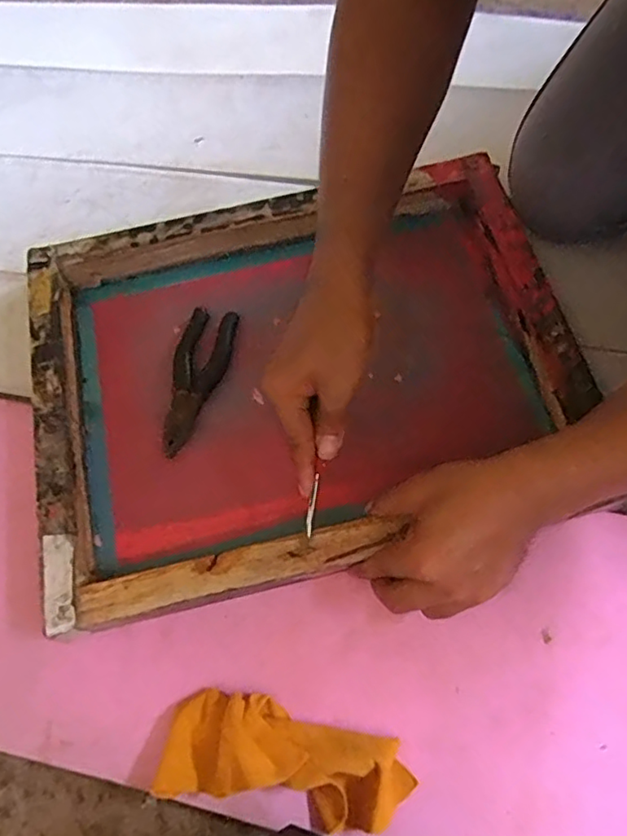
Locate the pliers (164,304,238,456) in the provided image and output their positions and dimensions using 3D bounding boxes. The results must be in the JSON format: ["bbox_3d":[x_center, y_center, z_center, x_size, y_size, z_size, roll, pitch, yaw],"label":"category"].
[{"bbox_3d":[-0.112,-0.036,0.542,0.048,0.012,0.144,16,70,8],"label":"pliers"}]

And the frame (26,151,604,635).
[{"bbox_3d":[-0.010,-0.041,0.513,0.449,0.047,0.343,-13,69,-3],"label":"frame"}]

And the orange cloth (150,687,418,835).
[{"bbox_3d":[-0.019,0.240,0.408,0.176,0.032,0.071,9,69,6],"label":"orange cloth"}]

